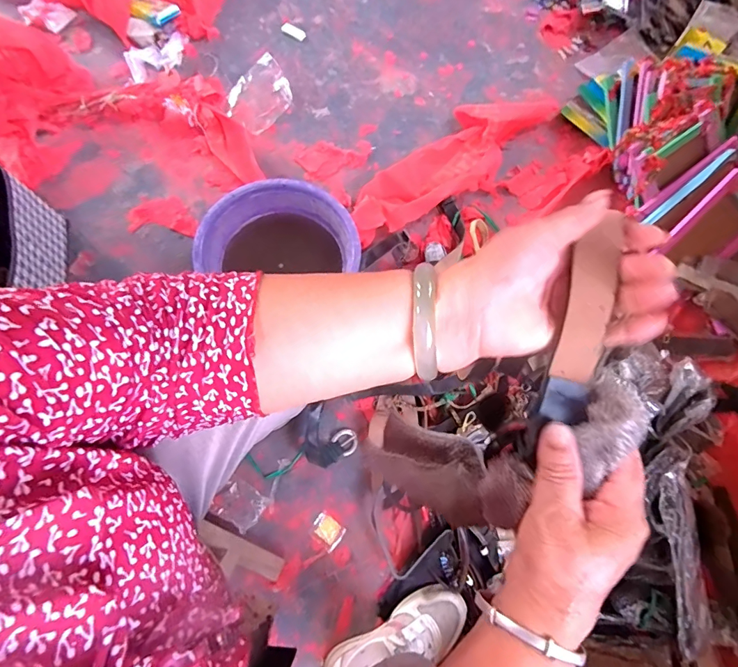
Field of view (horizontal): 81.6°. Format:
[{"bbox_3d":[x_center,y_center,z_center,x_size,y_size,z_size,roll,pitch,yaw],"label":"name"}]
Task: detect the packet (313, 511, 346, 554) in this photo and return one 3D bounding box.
[{"bbox_3d":[-0.072,0.344,0.744,0.054,0.006,0.044,39,74,9],"label":"packet"}]

